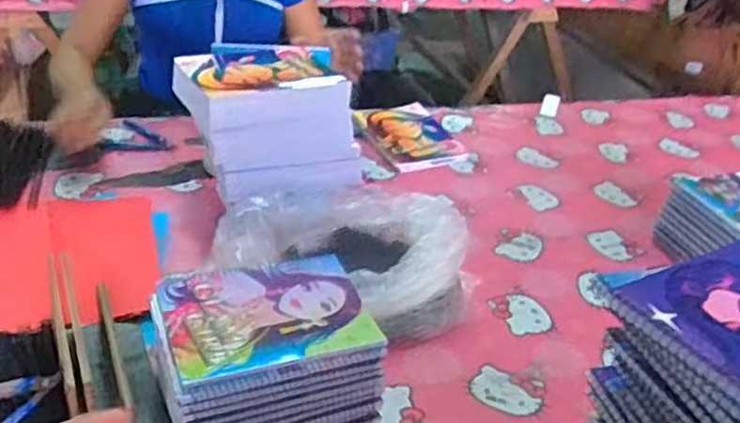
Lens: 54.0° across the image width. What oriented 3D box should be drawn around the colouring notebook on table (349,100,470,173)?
[{"bbox_3d":[0.065,-0.146,1.342,0.177,0.019,0.235,-9,36,-24],"label":"colouring notebook on table"}]

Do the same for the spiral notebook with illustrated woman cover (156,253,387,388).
[{"bbox_3d":[-0.102,0.102,0.734,0.199,0.011,0.151,-7,35,-21],"label":"spiral notebook with illustrated woman cover"}]

